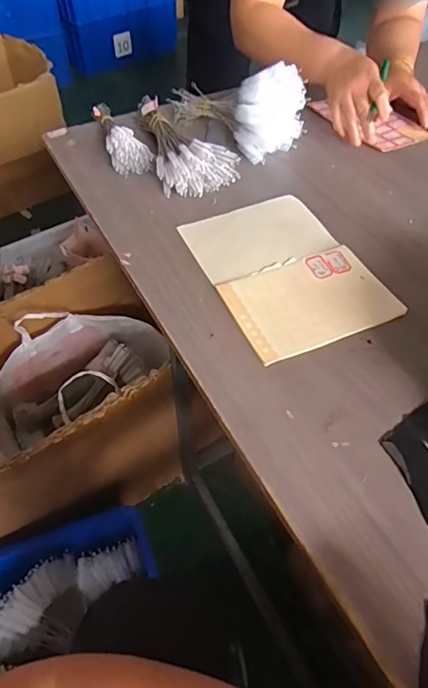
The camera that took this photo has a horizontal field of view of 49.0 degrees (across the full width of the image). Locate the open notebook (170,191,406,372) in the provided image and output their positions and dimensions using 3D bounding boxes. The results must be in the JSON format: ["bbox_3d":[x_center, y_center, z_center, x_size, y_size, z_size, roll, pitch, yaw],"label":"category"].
[{"bbox_3d":[0.089,-0.096,0.583,0.181,0.013,0.245,-20,56,-15],"label":"open notebook"}]

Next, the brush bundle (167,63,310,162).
[{"bbox_3d":[0.041,-0.403,0.772,0.223,0.105,0.126,38,61,24],"label":"brush bundle"}]

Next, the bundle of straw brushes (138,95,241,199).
[{"bbox_3d":[-0.048,-0.323,0.738,0.115,0.053,0.249,-13,54,-11],"label":"bundle of straw brushes"}]

